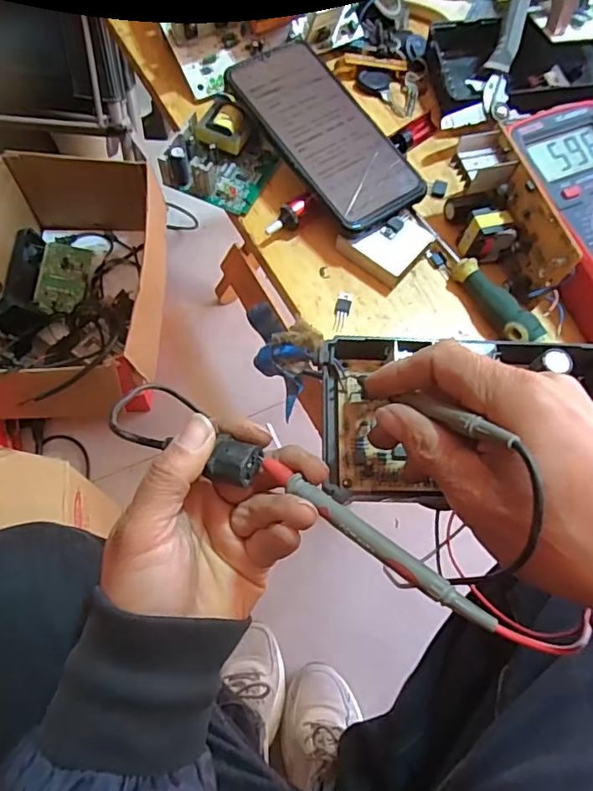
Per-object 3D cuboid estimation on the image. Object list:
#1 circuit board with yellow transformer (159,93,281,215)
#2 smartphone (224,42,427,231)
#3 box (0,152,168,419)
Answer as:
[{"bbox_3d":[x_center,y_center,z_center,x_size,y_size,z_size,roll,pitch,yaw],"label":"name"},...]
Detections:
[{"bbox_3d":[-0.055,-0.183,0.402,0.067,0.029,0.078,27,68,8],"label":"circuit board with yellow transformer"},{"bbox_3d":[0.021,-0.195,0.391,0.076,0.006,0.160,-34,80,-15],"label":"smartphone"},{"bbox_3d":[-0.360,-0.184,0.878,0.275,0.172,0.468,0,67,-3],"label":"box"}]

